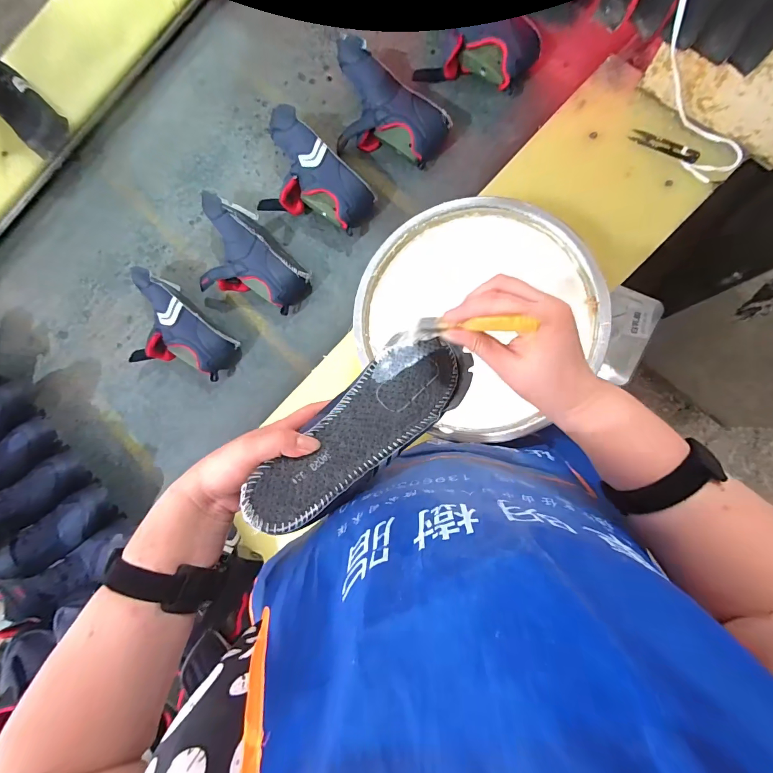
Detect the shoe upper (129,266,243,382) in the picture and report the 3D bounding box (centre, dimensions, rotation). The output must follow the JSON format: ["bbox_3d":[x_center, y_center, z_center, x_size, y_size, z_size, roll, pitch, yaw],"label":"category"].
[{"bbox_3d":[-0.392,-0.103,0.687,0.233,0.083,0.162,26,87,8],"label":"shoe upper"}]

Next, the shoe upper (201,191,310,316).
[{"bbox_3d":[-0.274,-0.231,0.676,0.160,0.082,0.250,-44,82,0],"label":"shoe upper"}]

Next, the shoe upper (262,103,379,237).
[{"bbox_3d":[-0.157,-0.374,0.670,0.157,0.084,0.255,-44,82,0],"label":"shoe upper"}]

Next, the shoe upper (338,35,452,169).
[{"bbox_3d":[-0.021,-0.493,0.664,0.253,0.077,0.143,42,90,8],"label":"shoe upper"}]

